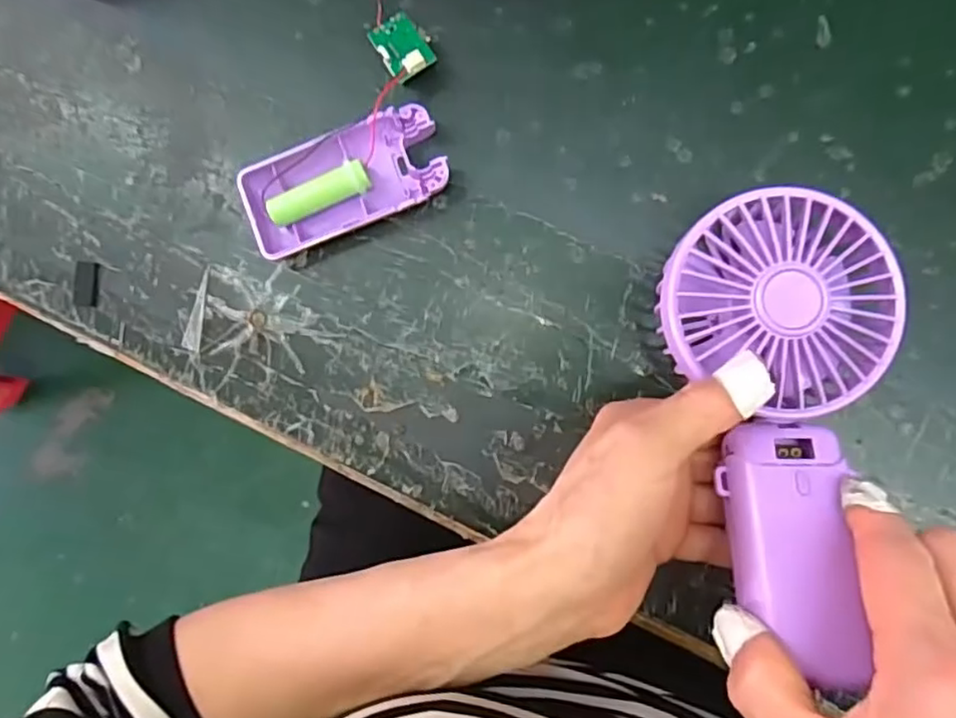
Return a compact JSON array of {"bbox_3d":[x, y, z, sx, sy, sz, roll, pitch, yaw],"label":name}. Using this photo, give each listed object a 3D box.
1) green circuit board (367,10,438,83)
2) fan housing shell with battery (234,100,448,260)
[{"bbox_3d":[-0.033,-0.139,0.287,0.020,0.006,0.030,-35,79,-3],"label":"green circuit board"},{"bbox_3d":[-0.061,-0.081,0.298,0.092,0.018,0.044,-20,87,6],"label":"fan housing shell with battery"}]

